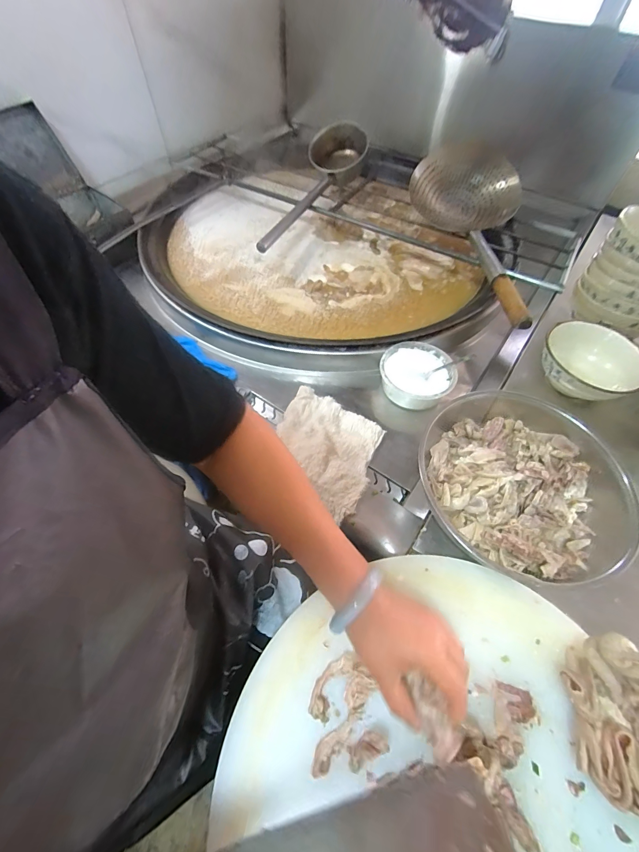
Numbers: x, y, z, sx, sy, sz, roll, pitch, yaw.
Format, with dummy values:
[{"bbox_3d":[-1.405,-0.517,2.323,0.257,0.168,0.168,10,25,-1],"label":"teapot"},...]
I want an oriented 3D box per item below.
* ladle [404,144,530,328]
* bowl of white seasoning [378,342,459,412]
[{"bbox_3d":[0.301,-0.338,0.636,0.129,0.147,0.384,-14,73,-7],"label":"ladle"},{"bbox_3d":[0.181,-0.091,0.642,0.133,0.062,0.112,29,62,16],"label":"bowl of white seasoning"}]

